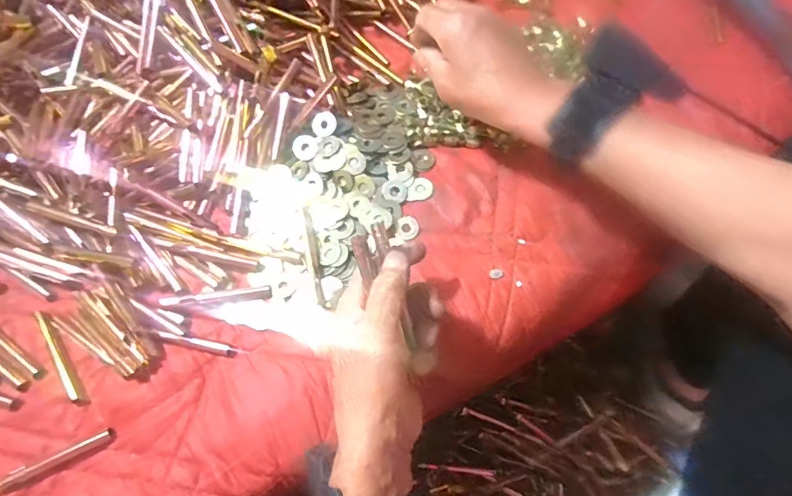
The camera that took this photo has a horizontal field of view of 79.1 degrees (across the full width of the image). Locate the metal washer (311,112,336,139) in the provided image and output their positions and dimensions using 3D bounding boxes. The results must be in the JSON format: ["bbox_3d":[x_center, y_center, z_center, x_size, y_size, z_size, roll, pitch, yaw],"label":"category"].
[{"bbox_3d":[-0.065,-0.111,0.432,0.022,0.004,0.024,-1,80,6],"label":"metal washer"}]

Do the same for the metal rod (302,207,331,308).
[{"bbox_3d":[-0.069,0.006,0.398,0.009,0.011,0.090,-15,72,-2],"label":"metal rod"}]

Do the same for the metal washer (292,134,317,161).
[{"bbox_3d":[-0.082,-0.091,0.432,0.024,0.004,0.022,-1,81,5],"label":"metal washer"}]

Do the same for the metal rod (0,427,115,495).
[{"bbox_3d":[-0.256,0.159,0.356,0.093,0.013,0.011,-27,73,-6],"label":"metal rod"}]

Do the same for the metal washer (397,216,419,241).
[{"bbox_3d":[0.010,-0.018,0.411,0.019,0.004,0.021,-25,73,-5],"label":"metal washer"}]

